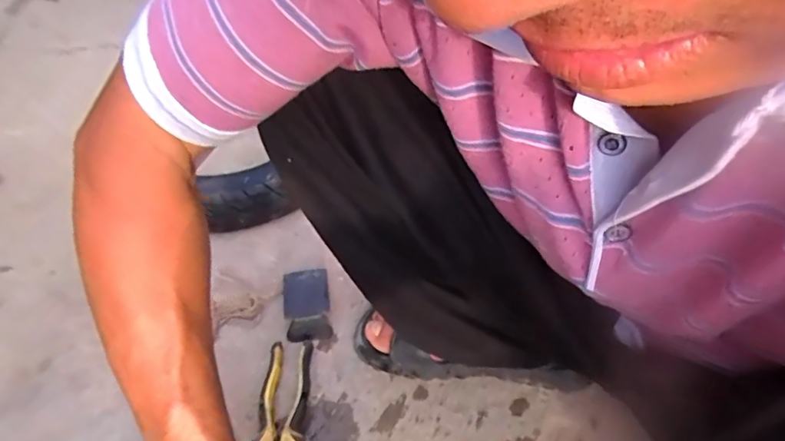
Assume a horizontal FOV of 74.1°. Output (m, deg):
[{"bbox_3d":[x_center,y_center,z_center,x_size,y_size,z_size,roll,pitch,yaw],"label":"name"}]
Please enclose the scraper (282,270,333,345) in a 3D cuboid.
[{"bbox_3d":[-0.115,0.103,0.684,0.060,0.017,0.104,-8,45,-4],"label":"scraper"}]

